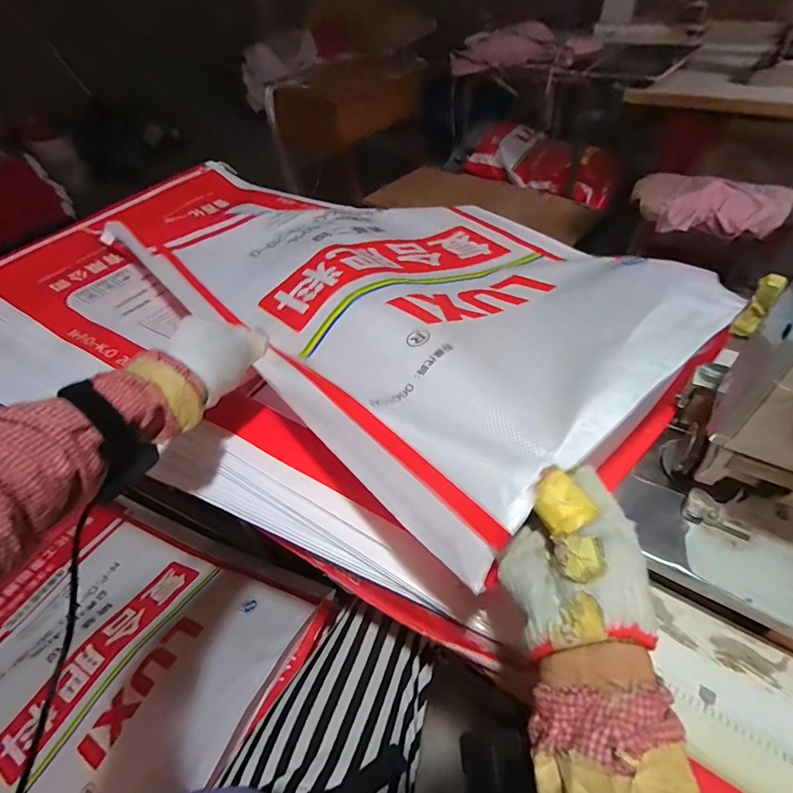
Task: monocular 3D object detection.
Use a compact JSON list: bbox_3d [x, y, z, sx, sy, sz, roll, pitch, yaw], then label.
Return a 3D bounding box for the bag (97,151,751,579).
[{"bbox_3d":[-0.006,-0.167,0.553,0.447,0.144,0.710,-35,54,-22],"label":"bag"}]

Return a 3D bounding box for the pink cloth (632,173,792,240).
[{"bbox_3d":[1.022,-0.622,1.360,0.449,0.105,0.243,13,51,17],"label":"pink cloth"}]

